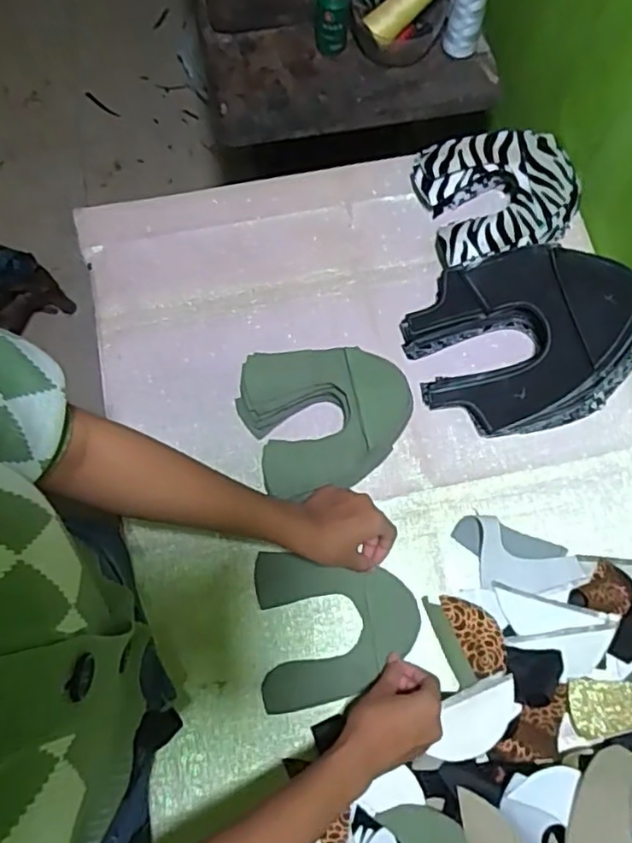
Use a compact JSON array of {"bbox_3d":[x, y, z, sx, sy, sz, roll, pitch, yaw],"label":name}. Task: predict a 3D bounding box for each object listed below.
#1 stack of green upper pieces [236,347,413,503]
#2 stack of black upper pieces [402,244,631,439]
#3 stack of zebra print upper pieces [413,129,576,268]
[{"bbox_3d":[0.008,-0.004,0.672,0.177,0.058,0.152,-6,73,-2],"label":"stack of green upper pieces"},{"bbox_3d":[0.230,-0.097,0.676,0.241,0.101,0.196,-12,73,-4],"label":"stack of black upper pieces"},{"bbox_3d":[0.220,-0.271,0.741,0.186,0.076,0.163,-16,74,-6],"label":"stack of zebra print upper pieces"}]

